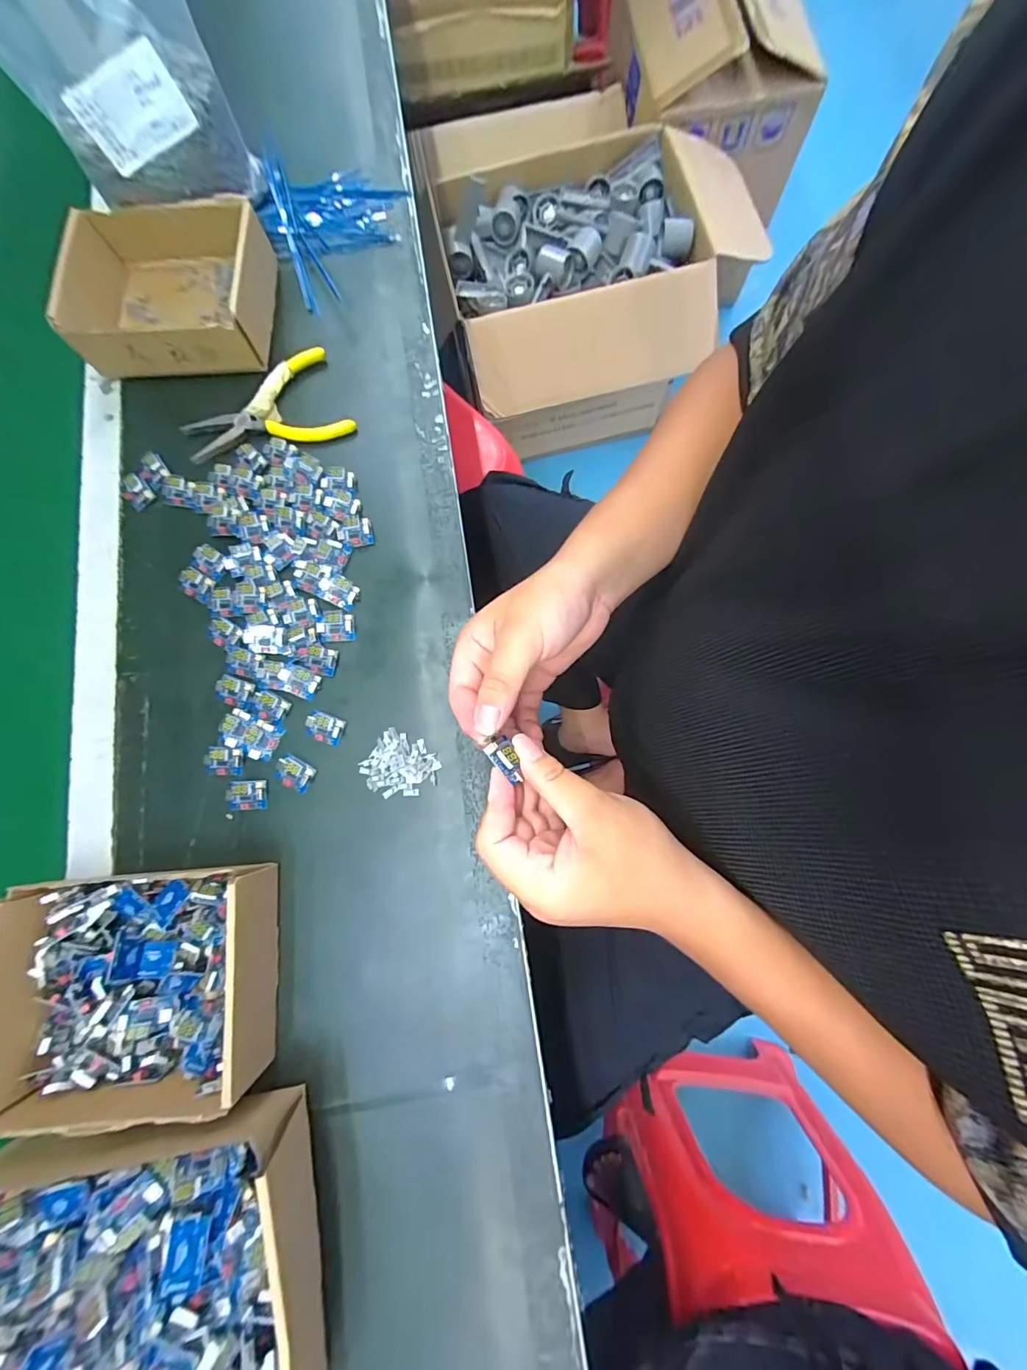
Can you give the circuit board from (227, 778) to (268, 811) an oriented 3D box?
[{"bbox_3d":[-0.209,0.086,0.366,0.031,0.008,0.023,-4,78,0],"label":"circuit board"}]

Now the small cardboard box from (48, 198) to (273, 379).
[{"bbox_3d":[-0.318,-0.369,0.438,0.175,0.050,0.152,-2,78,0],"label":"small cardboard box"}]

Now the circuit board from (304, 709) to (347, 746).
[{"bbox_3d":[-0.151,0.034,0.372,0.030,0.011,0.021,18,79,5],"label":"circuit board"}]

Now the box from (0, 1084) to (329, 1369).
[{"bbox_3d":[-0.221,0.361,0.268,0.235,0.081,0.195,-10,78,0],"label":"box"}]

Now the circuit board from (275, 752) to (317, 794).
[{"bbox_3d":[-0.173,0.069,0.366,0.030,0.012,0.022,26,80,6],"label":"circuit board"}]

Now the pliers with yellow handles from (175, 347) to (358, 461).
[{"bbox_3d":[-0.229,-0.246,0.430,0.145,0.014,0.092,-25,79,-4],"label":"pliers with yellow handles"}]

